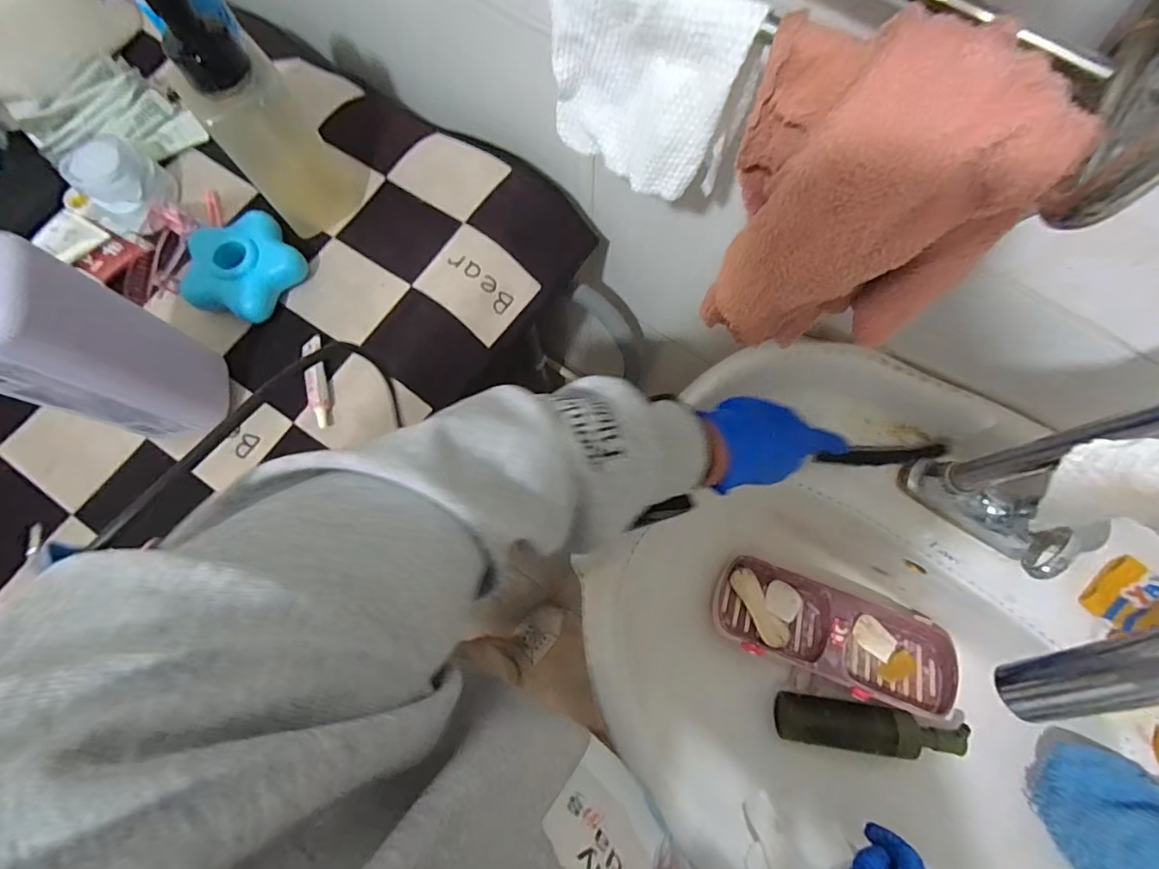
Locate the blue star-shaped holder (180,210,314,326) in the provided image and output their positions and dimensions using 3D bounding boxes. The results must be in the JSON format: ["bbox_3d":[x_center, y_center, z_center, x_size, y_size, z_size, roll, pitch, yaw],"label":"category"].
[{"bbox_3d":[-0.309,-0.155,0.455,0.090,0.039,0.103,31,78,8],"label":"blue star-shaped holder"}]

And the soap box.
[{"bbox_3d":[0.282,0.220,0.551,0.266,0.037,0.103,19,76,6],"label":"soap box"}]

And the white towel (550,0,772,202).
[{"bbox_3d":[0.032,-0.186,0.268,0.116,0.105,0.023,36,78,9],"label":"white towel"}]

